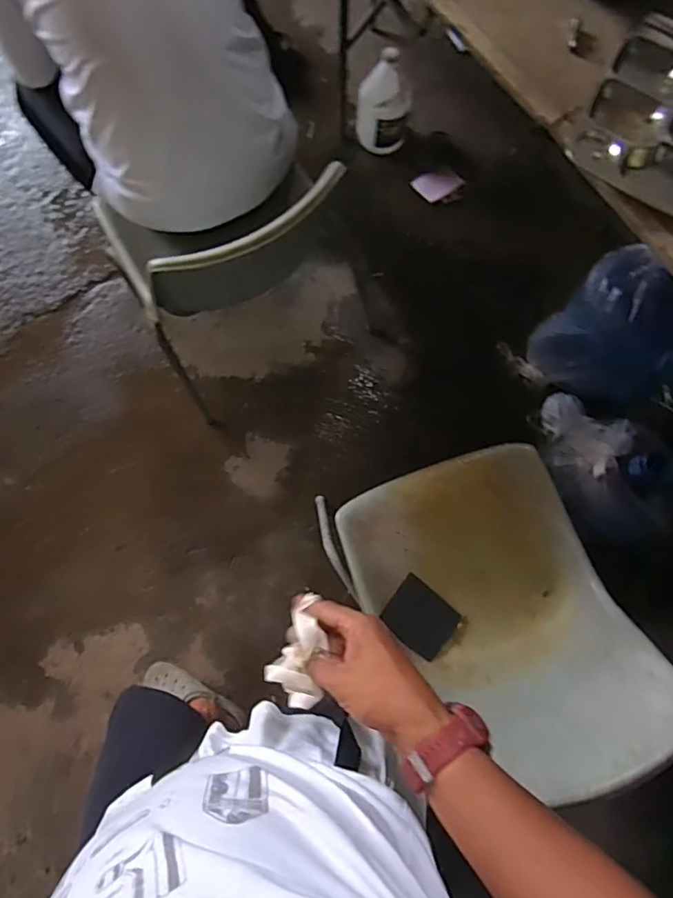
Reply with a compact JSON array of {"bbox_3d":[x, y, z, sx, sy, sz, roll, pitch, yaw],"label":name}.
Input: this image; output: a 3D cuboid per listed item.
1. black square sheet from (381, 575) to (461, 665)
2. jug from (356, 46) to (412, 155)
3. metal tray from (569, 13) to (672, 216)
[{"bbox_3d":[0.172,0.347,1.090,0.139,0.017,0.120,37,80,8],"label":"black square sheet"},{"bbox_3d":[0.145,-1.055,1.605,0.156,0.302,0.181,7,78,2],"label":"jug"},{"bbox_3d":[0.543,-0.538,0.848,0.243,0.033,0.341,27,79,6],"label":"metal tray"}]

